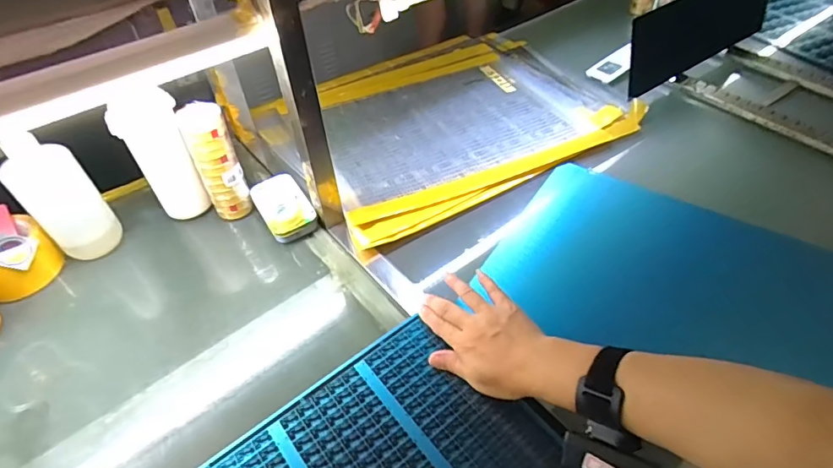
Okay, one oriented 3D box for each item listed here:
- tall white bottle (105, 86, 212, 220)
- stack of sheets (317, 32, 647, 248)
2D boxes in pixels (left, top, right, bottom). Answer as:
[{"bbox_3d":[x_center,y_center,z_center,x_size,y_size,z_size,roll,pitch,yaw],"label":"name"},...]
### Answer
[{"bbox_3d":[-0.335,-0.091,0.636,0.071,0.154,0.066,-28,51,-22],"label":"tall white bottle"},{"bbox_3d":[0.057,-0.229,0.833,0.532,0.051,0.450,-22,49,-18],"label":"stack of sheets"}]

